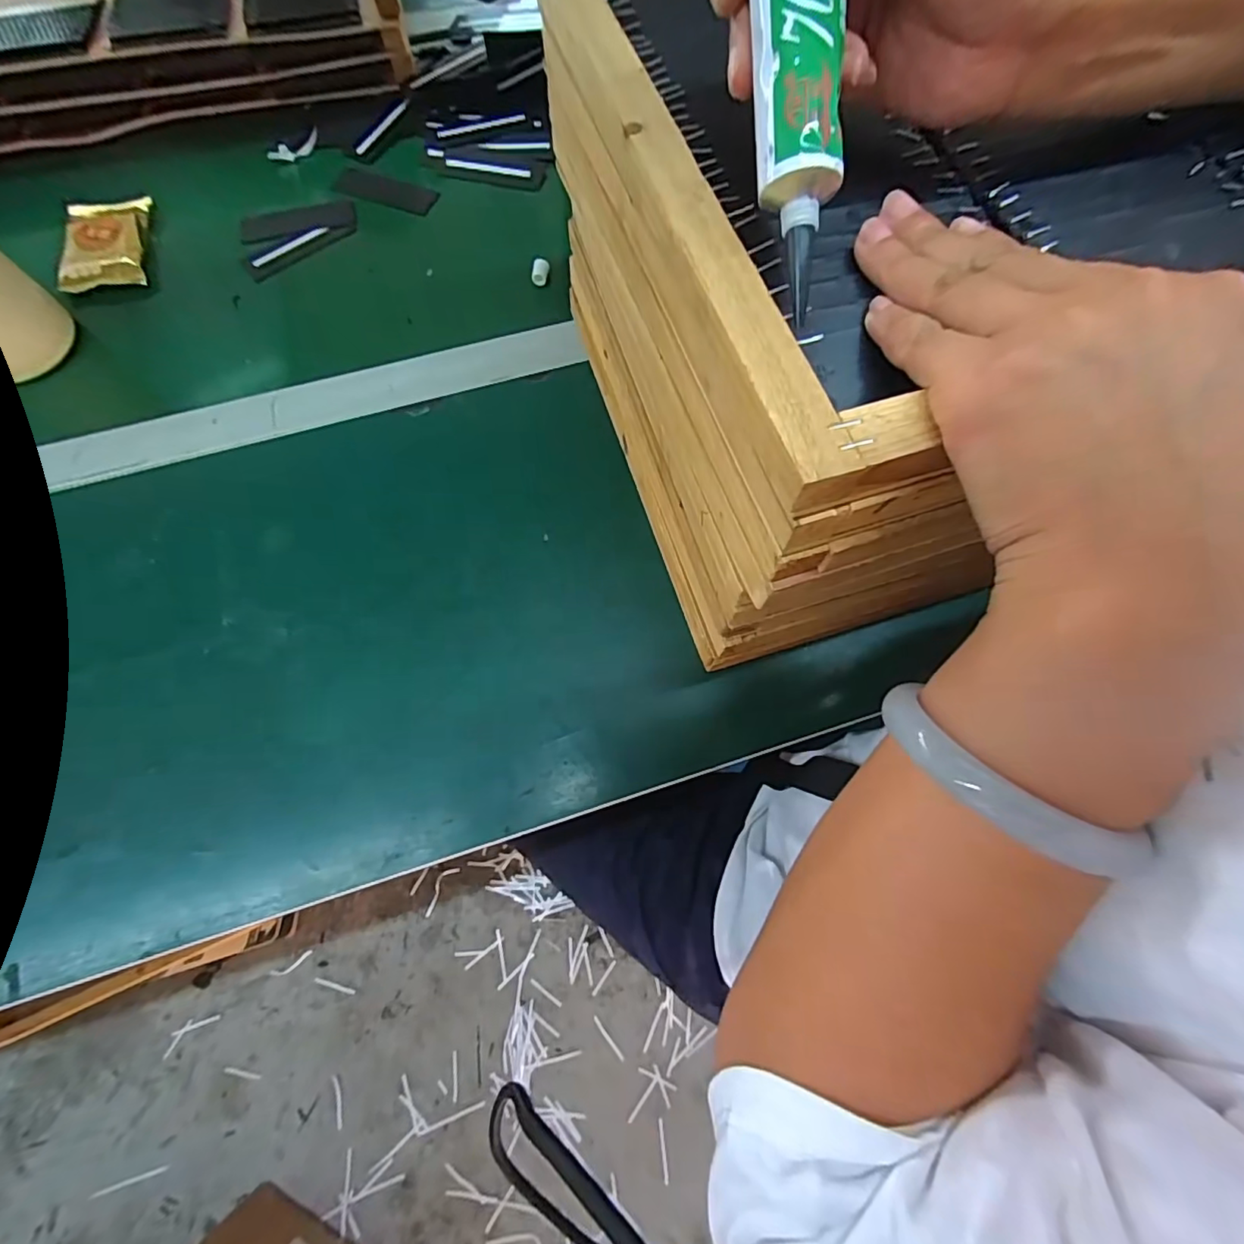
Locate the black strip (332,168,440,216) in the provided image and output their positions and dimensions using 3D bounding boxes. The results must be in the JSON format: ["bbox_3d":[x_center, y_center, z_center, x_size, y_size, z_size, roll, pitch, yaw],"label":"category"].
[{"bbox_3d":[-0.207,-0.373,0.475,0.093,0.007,0.032,19,71,6],"label":"black strip"}]

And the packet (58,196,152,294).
[{"bbox_3d":[-0.422,-0.312,0.446,0.067,0.013,0.095,-10,71,-4],"label":"packet"}]

